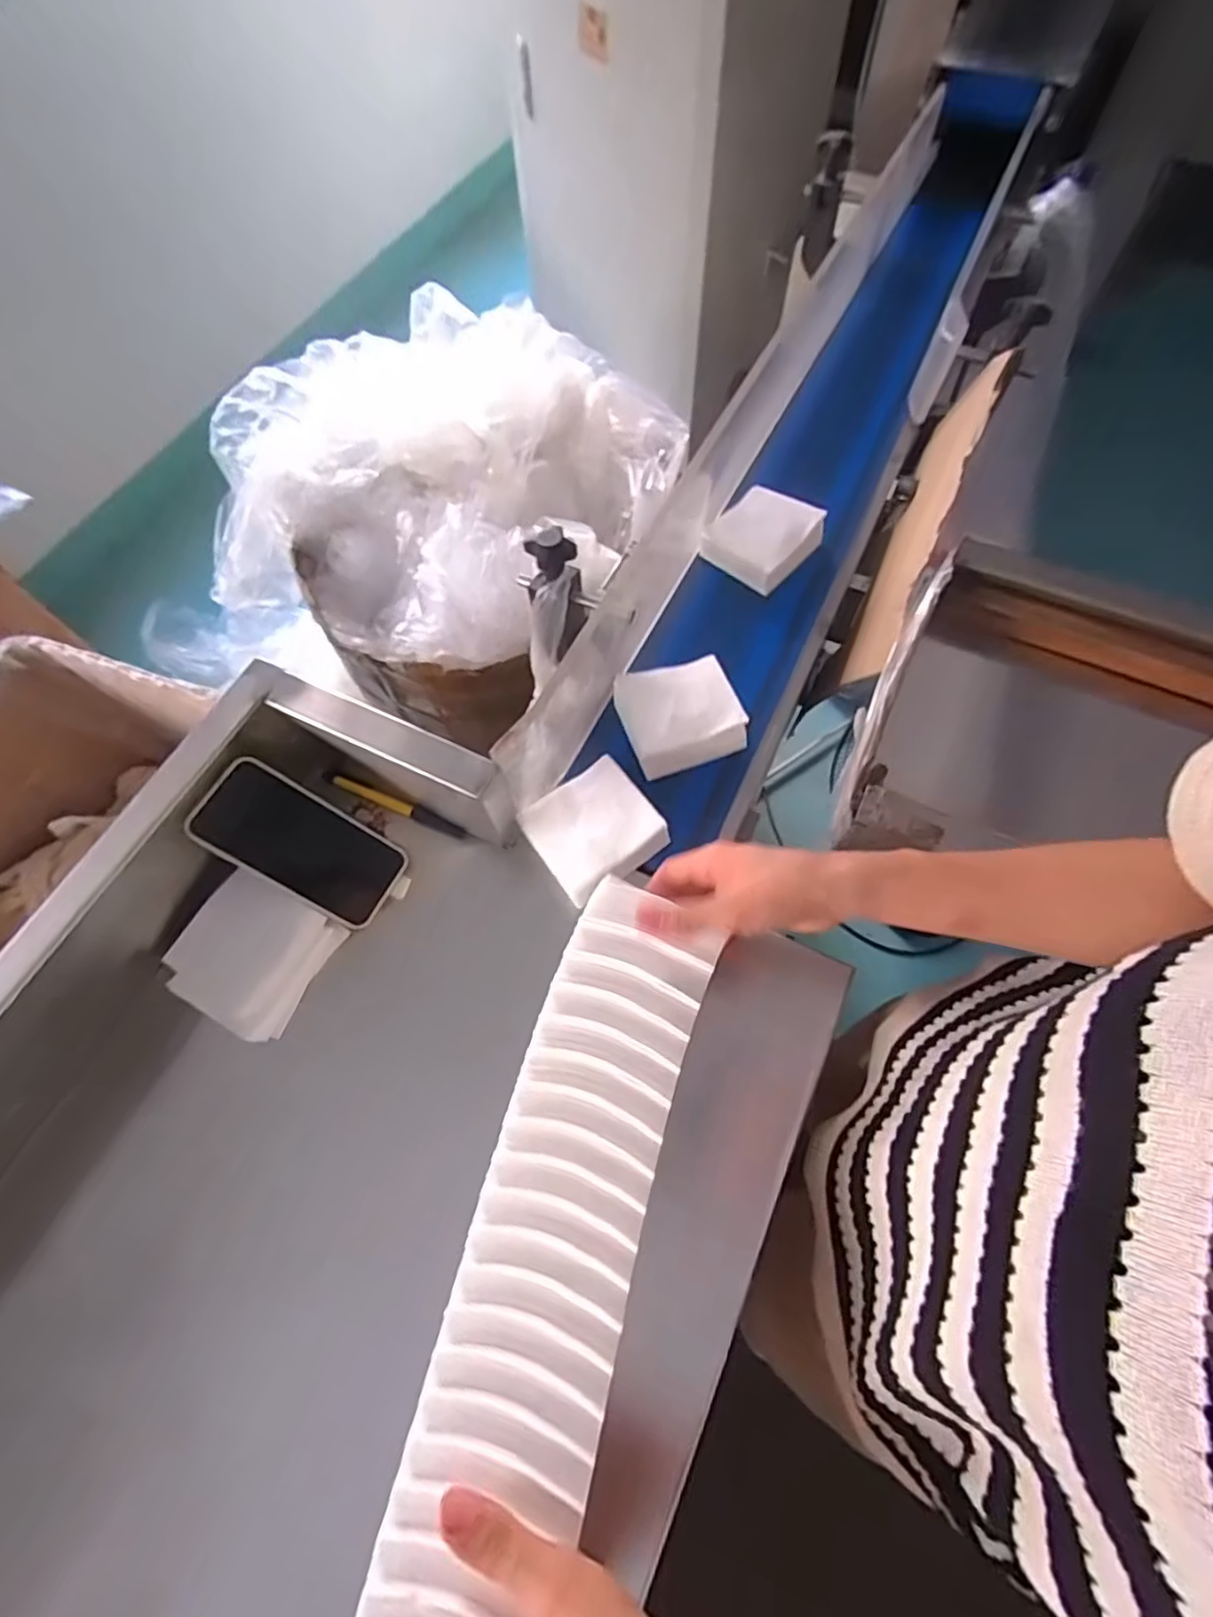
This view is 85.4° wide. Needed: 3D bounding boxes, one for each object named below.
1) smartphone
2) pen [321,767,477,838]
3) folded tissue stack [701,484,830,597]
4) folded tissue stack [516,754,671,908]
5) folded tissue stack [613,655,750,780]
[{"bbox_3d":[-0.237,0.028,0.516,0.151,0.012,0.076,35,68,-16],"label":"smartphone"},{"bbox_3d":[-0.183,-0.004,0.576,0.142,0.016,0.012,21,68,11],"label":"pen"},{"bbox_3d":[0.160,-0.278,0.675,0.094,0.034,0.114,40,72,18],"label":"folded tissue stack"},{"bbox_3d":[-0.009,0.016,0.539,0.094,0.035,0.095,-33,69,-13],"label":"folded tissue stack"},{"bbox_3d":[0.065,-0.088,0.582,0.099,0.033,0.099,-16,66,-6],"label":"folded tissue stack"}]

